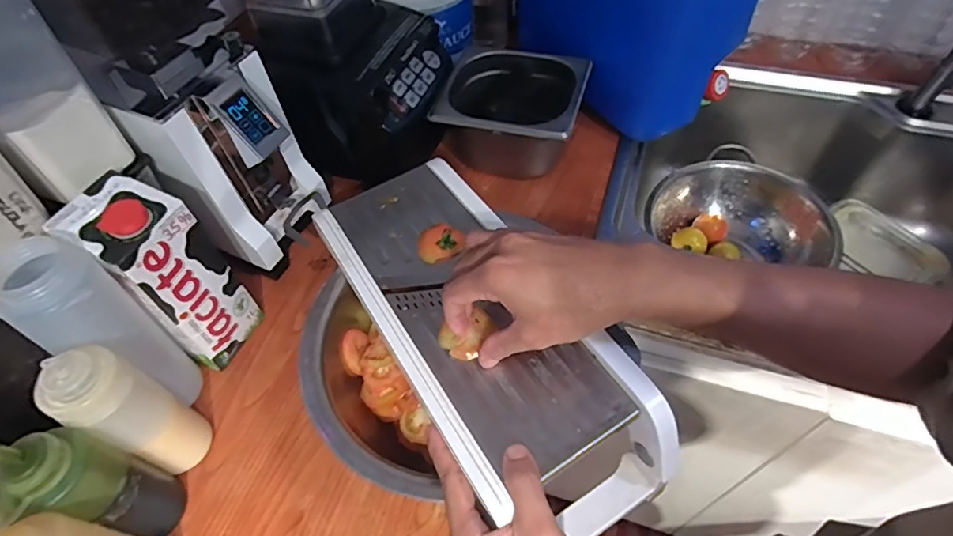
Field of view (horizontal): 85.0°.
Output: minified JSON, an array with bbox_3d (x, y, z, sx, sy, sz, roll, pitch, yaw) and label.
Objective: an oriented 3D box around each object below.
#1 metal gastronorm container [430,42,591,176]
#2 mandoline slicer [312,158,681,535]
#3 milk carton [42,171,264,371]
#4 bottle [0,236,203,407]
[{"bbox_3d":[0.047,-0.198,0.687,0.173,0.102,0.151,12,56,13],"label":"metal gastronorm container"},{"bbox_3d":[0.002,0.050,0.441,0.160,0.100,0.355,-33,63,-18],"label":"mandoline slicer"},{"bbox_3d":[-0.288,0.008,0.497,0.078,0.188,0.081,21,58,18],"label":"milk carton"},{"bbox_3d":[-0.315,0.061,0.455,0.060,0.201,0.064,-9,54,-2],"label":"bottle"}]

